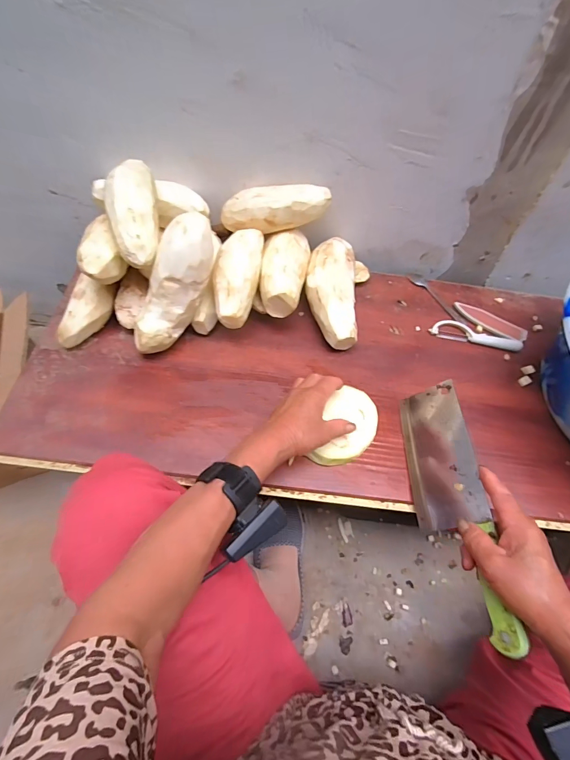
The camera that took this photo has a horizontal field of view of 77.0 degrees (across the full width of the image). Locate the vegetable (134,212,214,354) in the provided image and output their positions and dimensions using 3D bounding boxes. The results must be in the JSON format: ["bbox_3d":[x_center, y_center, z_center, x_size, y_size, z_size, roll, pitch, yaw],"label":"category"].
[{"bbox_3d":[-0.141,-0.121,0.474,0.053,0.192,0.065,36,22,19],"label":"vegetable"}]

